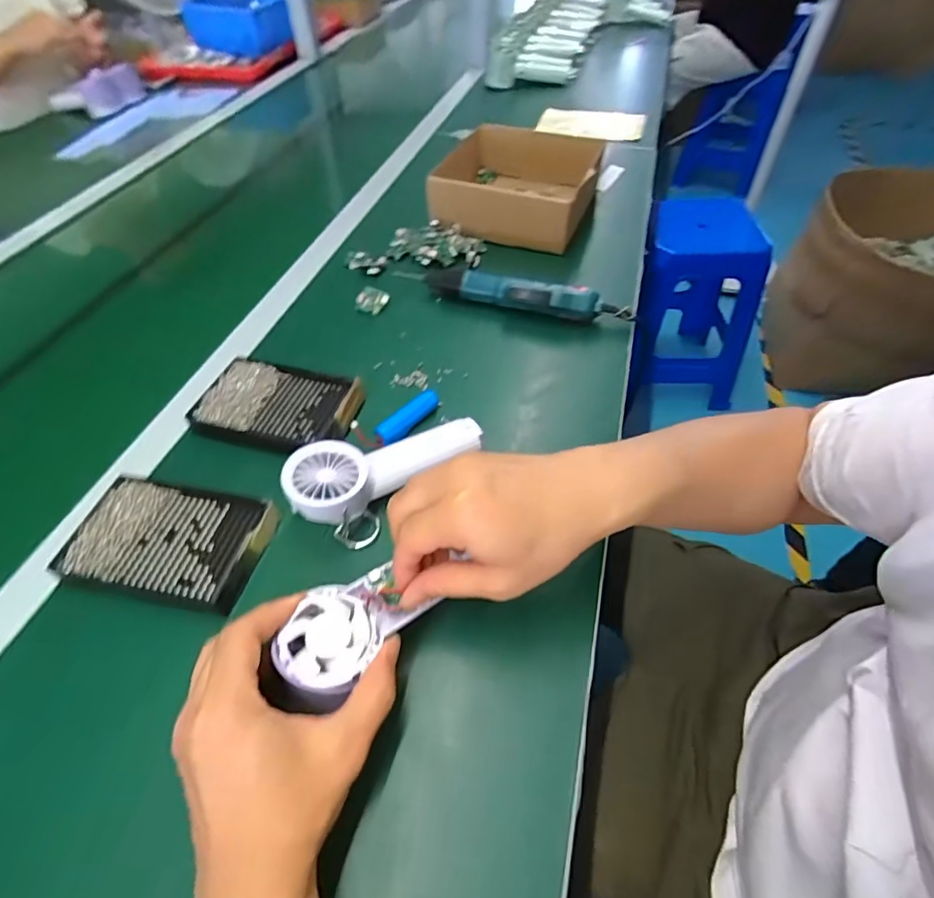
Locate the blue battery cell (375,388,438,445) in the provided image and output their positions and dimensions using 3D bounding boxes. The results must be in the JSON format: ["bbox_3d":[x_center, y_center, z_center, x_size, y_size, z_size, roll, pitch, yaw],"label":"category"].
[{"bbox_3d":[-0.053,-0.028,0.471,0.016,0.022,0.068,36,60,27],"label":"blue battery cell"}]

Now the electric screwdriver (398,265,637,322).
[{"bbox_3d":[0.048,-0.175,0.575,0.262,0.038,0.033,18,53,16],"label":"electric screwdriver"}]

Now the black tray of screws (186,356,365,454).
[{"bbox_3d":[-0.177,-0.044,0.479,0.147,0.013,0.095,11,51,11],"label":"black tray of screws"}]

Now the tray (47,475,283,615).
[{"bbox_3d":[-0.225,0.069,0.391,0.140,0.016,0.087,8,51,9],"label":"tray"}]

